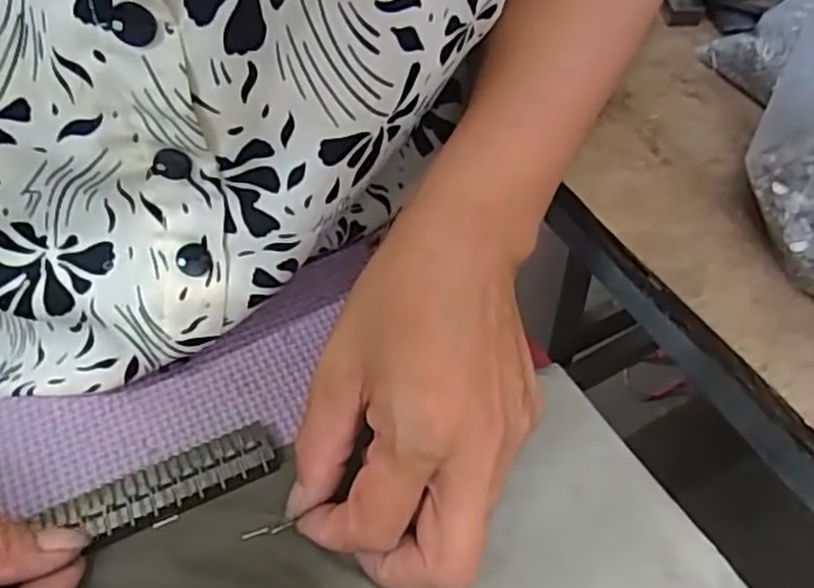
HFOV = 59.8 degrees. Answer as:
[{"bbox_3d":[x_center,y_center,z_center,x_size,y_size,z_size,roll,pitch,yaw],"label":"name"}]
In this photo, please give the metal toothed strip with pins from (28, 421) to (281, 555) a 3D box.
[{"bbox_3d":[-0.086,0.069,0.251,0.080,0.004,0.022,-20,59,-16],"label":"metal toothed strip with pins"}]

